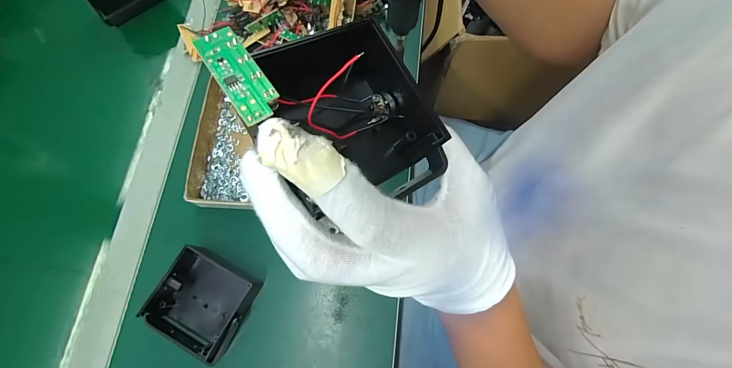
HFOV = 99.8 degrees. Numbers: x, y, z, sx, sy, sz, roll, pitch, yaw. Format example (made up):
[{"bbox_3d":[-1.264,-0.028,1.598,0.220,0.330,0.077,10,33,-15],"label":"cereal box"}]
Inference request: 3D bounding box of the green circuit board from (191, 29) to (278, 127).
[{"bbox_3d":[-0.052,-0.045,0.126,0.017,0.004,0.047,-32,77,-8],"label":"green circuit board"}]

